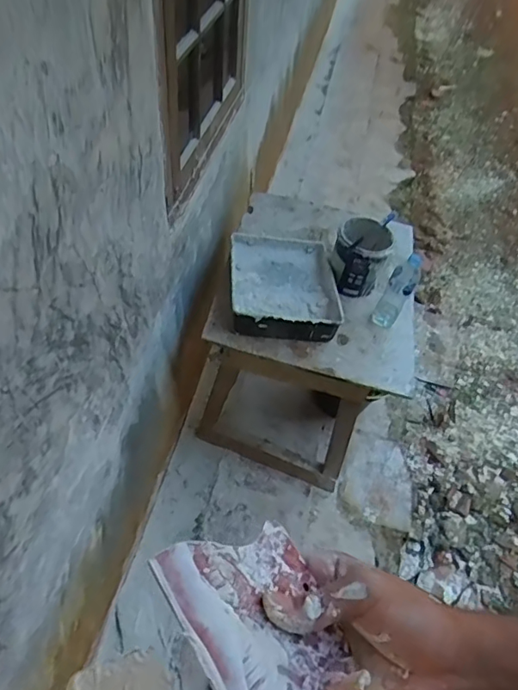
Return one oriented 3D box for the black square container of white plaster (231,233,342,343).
[{"bbox_3d":[0.066,-0.178,1.385,0.274,0.075,0.395,2,49,-3],"label":"black square container of white plaster"}]

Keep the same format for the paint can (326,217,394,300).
[{"bbox_3d":[0.276,-0.251,1.386,0.148,0.144,0.162,2,49,-3],"label":"paint can"}]

